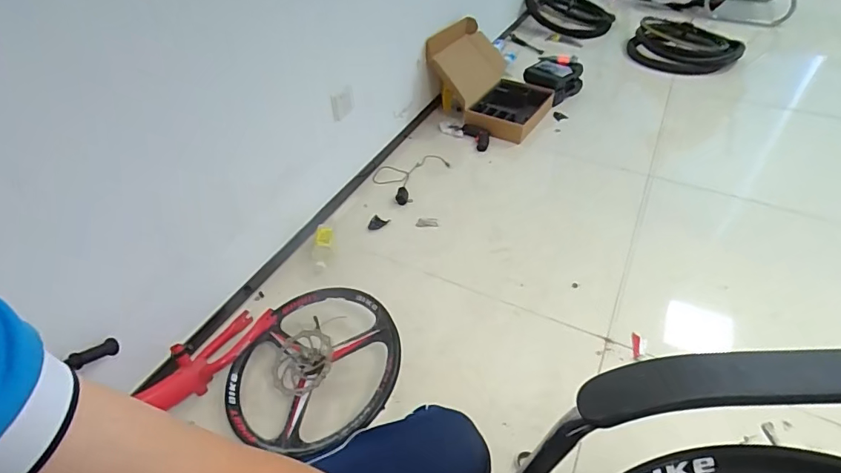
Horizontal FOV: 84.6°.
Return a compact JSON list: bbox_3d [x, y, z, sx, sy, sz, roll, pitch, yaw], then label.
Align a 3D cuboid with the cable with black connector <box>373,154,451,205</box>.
[{"bbox_3d":[-0.040,-0.233,1.727,0.200,0.053,0.329,24,50,28],"label":"cable with black connector"}]

